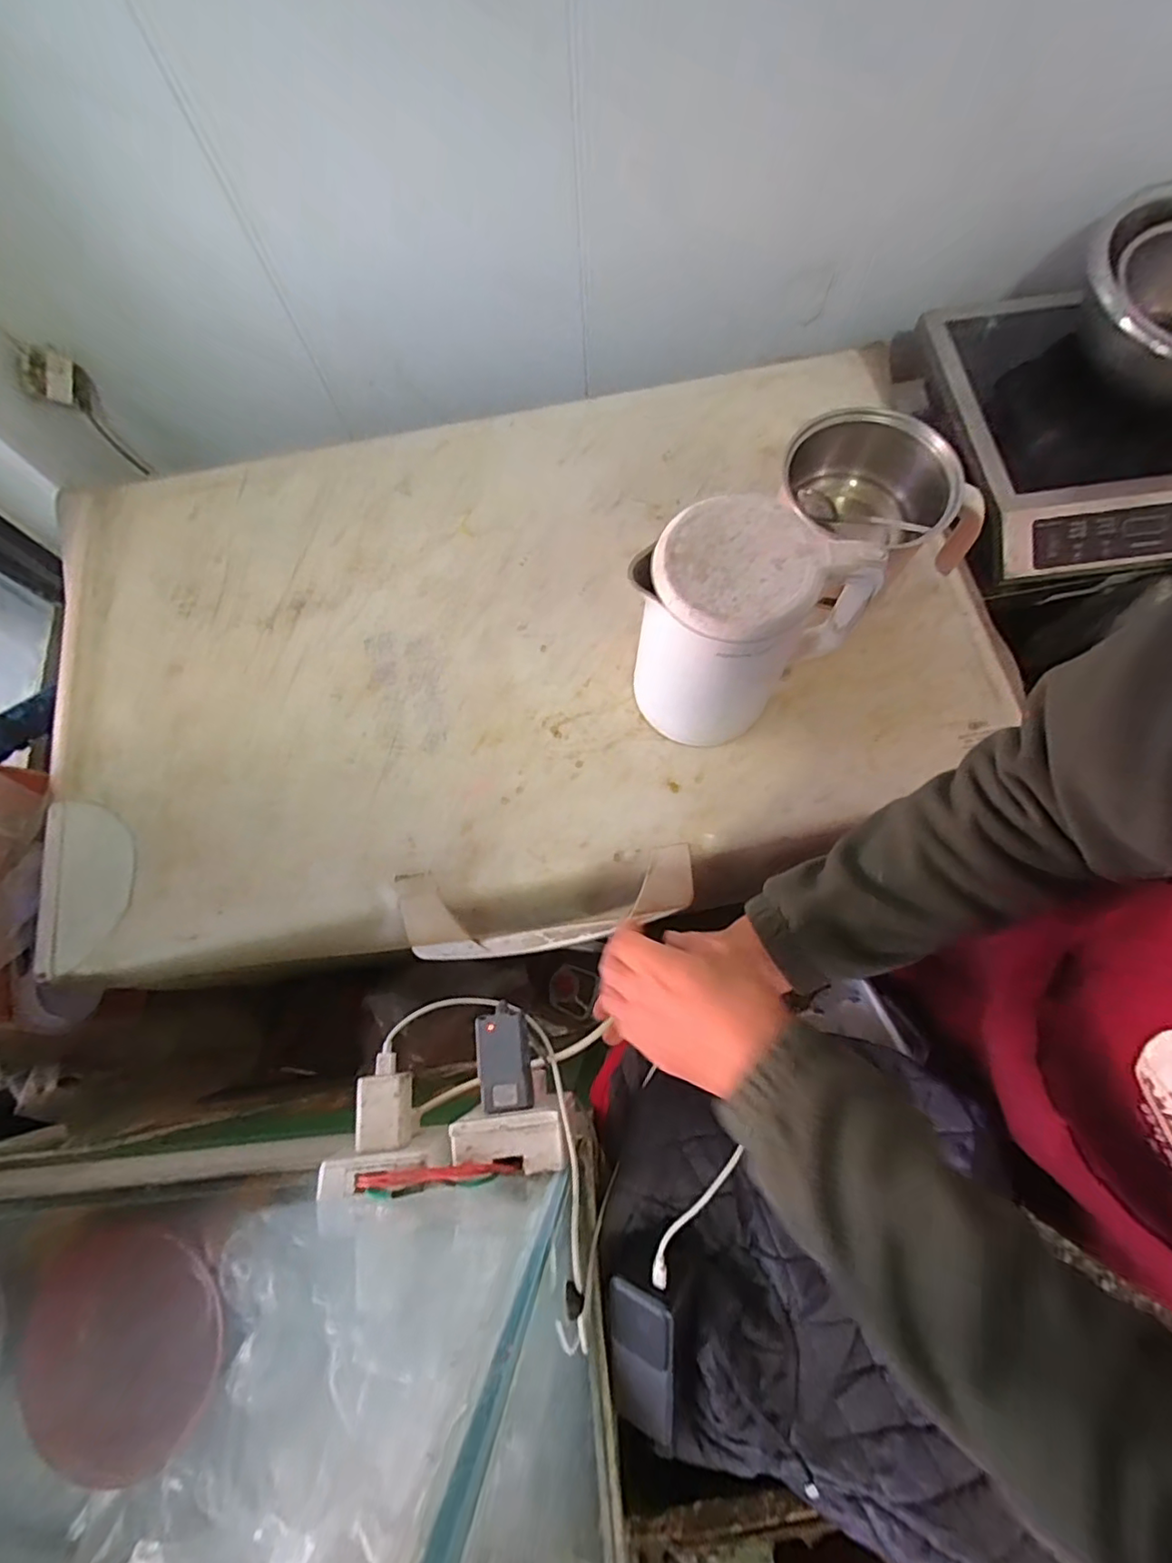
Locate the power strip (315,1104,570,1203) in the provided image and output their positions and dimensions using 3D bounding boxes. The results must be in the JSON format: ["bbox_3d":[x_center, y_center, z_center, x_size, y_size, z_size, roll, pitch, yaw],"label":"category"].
[{"bbox_3d":[-0.109,0.282,0.444,0.183,0.032,0.040,-9,73,0],"label":"power strip"}]

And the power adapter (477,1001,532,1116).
[{"bbox_3d":[-0.066,0.223,0.474,0.040,0.019,0.076,-9,73,0],"label":"power adapter"}]

